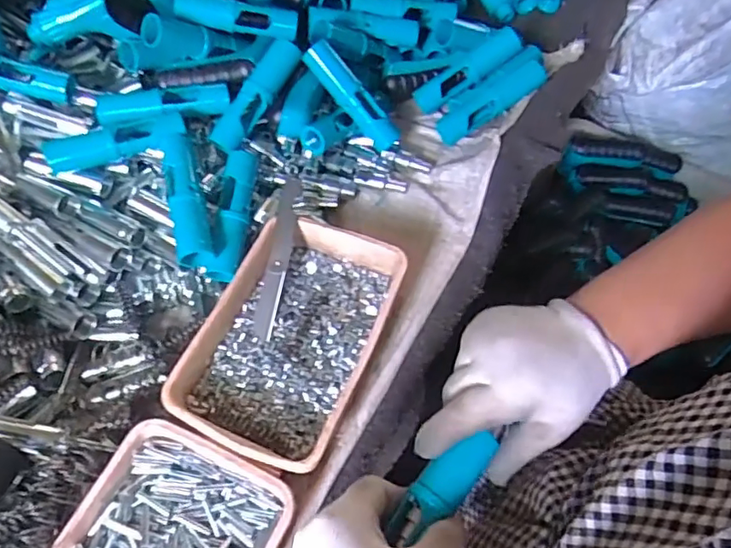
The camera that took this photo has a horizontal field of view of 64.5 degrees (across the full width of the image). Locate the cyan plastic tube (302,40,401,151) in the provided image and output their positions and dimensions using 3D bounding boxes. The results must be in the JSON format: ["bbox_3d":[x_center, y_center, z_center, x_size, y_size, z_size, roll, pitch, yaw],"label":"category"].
[{"bbox_3d":[-0.011,-0.178,0.578,0.121,0.024,0.029,47,65,-12],"label":"cyan plastic tube"}]

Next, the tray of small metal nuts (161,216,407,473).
[{"bbox_3d":[-0.060,0.050,0.479,0.137,0.040,0.201,19,62,14],"label":"tray of small metal nuts"}]

